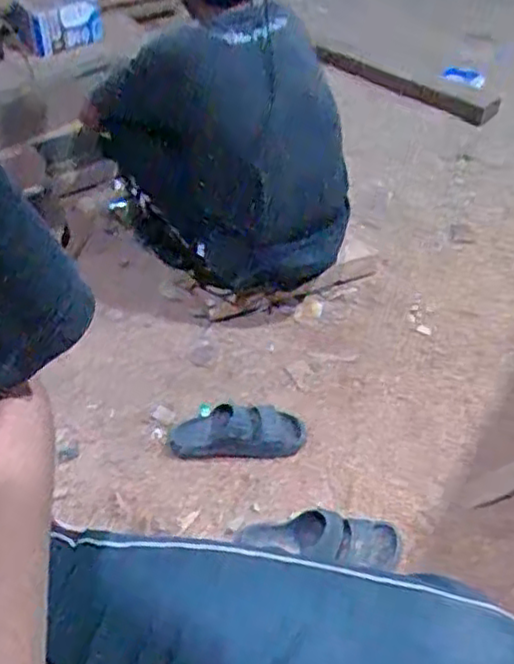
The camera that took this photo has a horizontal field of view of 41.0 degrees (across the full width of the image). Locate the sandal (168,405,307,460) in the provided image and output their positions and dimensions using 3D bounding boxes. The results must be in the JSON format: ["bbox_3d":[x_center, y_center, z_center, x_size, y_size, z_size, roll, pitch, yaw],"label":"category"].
[{"bbox_3d":[-0.040,0.202,1.382,0.271,0.056,0.106,3,45,3],"label":"sandal"}]

